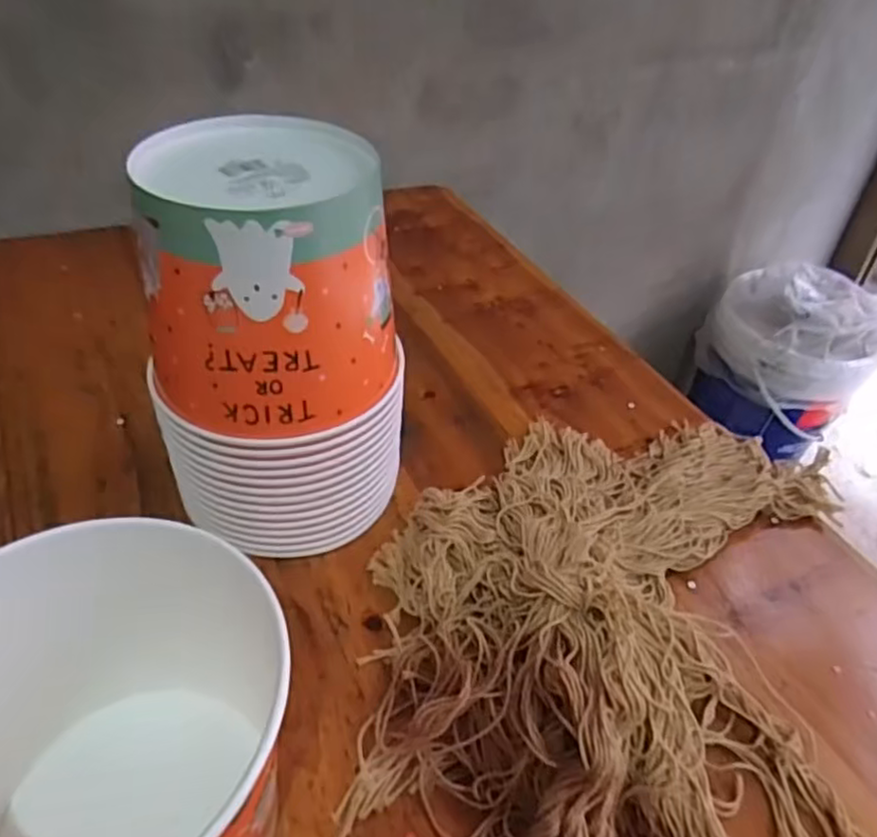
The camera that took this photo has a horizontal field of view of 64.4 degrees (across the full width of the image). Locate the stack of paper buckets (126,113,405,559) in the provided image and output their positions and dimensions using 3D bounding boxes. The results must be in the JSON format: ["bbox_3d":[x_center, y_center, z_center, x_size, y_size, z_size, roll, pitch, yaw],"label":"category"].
[{"bbox_3d":[-0.099,-0.035,0.433,0.138,0.242,0.128,11,43,8],"label":"stack of paper buckets"}]

